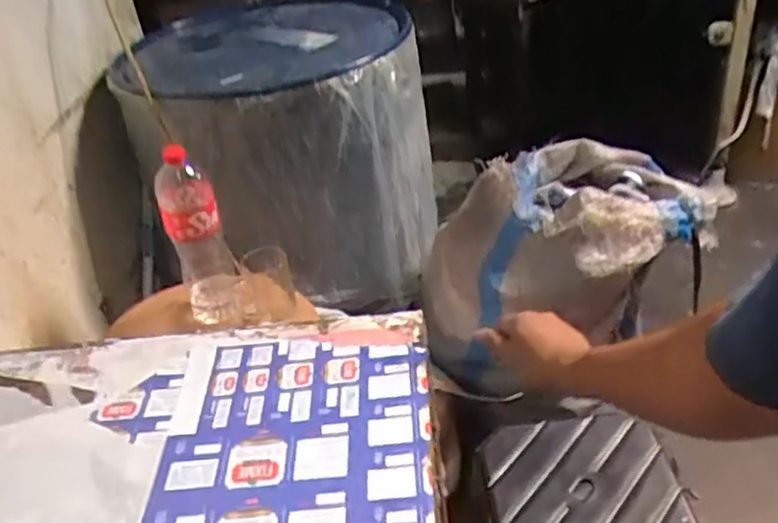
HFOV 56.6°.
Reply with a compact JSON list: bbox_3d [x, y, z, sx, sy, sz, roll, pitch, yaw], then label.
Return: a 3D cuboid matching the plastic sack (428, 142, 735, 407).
[{"bbox_3d":[0.311,-0.024,1.349,0.511,0.325,0.327,-25,39,-24],"label":"plastic sack"}]

